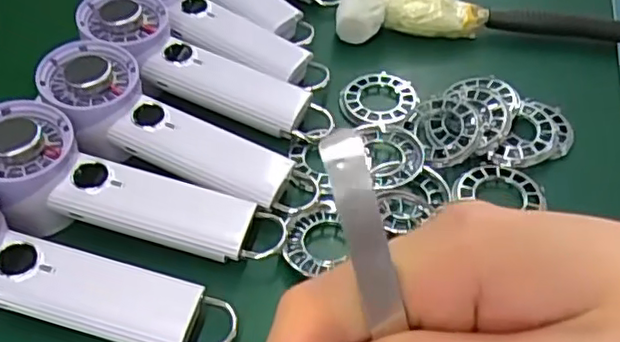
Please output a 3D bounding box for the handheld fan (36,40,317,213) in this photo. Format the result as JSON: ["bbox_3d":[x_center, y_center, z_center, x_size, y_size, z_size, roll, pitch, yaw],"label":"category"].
[{"bbox_3d":[-0.090,-0.021,0.417,0.189,0.041,0.064,27,53,6],"label":"handheld fan"}]

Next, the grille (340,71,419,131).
[{"bbox_3d":[0.051,-0.054,0.478,0.055,0.006,0.059,-3,49,4],"label":"grille"}]

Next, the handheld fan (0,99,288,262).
[{"bbox_3d":[-0.115,0.018,0.390,0.192,0.052,0.060,19,50,0],"label":"handheld fan"}]

